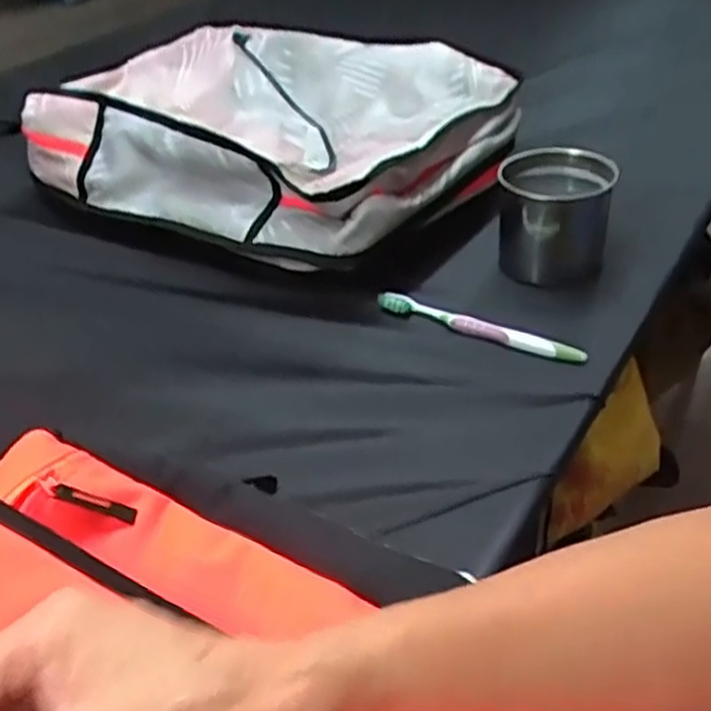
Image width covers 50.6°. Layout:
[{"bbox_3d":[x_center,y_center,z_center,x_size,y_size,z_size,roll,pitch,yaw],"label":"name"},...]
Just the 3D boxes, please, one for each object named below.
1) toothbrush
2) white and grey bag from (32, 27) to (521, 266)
[{"bbox_3d":[0.106,-0.028,0.650,0.184,0.014,0.017,17,43,26],"label":"toothbrush"},{"bbox_3d":[-0.072,-0.284,0.907,0.496,0.114,0.460,17,43,26],"label":"white and grey bag"}]

